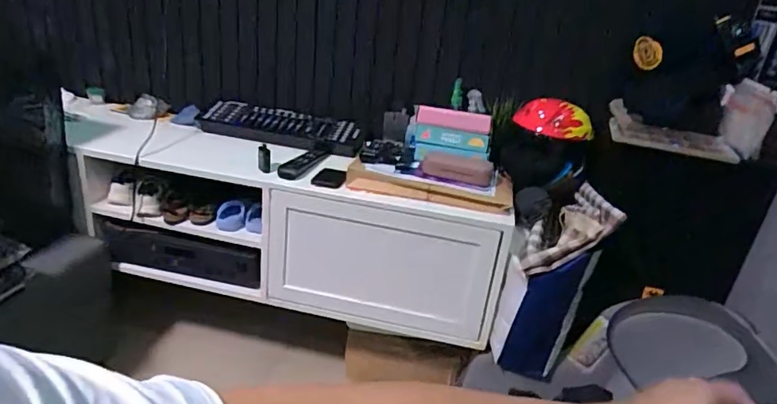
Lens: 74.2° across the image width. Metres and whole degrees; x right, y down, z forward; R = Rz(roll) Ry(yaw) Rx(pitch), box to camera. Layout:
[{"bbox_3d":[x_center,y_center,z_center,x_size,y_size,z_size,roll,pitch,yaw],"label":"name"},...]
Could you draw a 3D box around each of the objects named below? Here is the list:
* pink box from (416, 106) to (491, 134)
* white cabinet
[{"bbox_3d":[0.163,-0.207,1.289,0.185,0.041,0.070,10,24,4],"label":"pink box"},{"bbox_3d":[-0.340,0.027,1.397,1.281,0.364,0.306,11,24,9],"label":"white cabinet"}]

